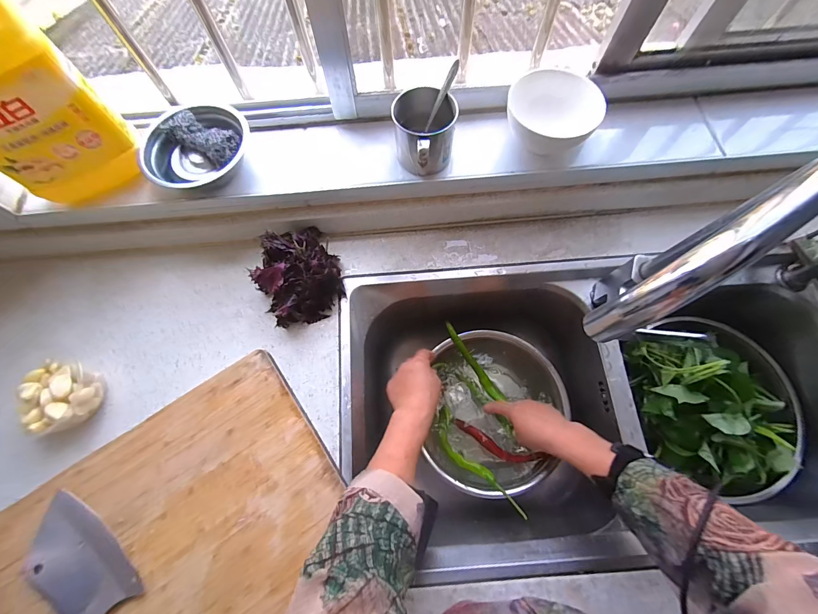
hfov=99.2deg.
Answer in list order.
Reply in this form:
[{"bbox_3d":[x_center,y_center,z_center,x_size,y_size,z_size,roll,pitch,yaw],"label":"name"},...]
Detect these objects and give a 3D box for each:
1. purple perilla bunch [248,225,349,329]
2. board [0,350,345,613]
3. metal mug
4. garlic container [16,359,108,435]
[{"bbox_3d":[-0.159,-0.047,0.501,0.116,0.074,0.121,0,71,1],"label":"purple perilla bunch"},{"bbox_3d":[-0.279,0.273,0.405,0.384,0.023,0.283,-33,72,-11],"label":"board"},{"bbox_3d":[0.023,-0.221,0.458,0.075,0.069,0.093,-9,71,-2],"label":"metal mug"},{"bbox_3d":[-0.445,0.117,0.450,0.078,0.055,0.085,6,72,3],"label":"garlic container"}]

